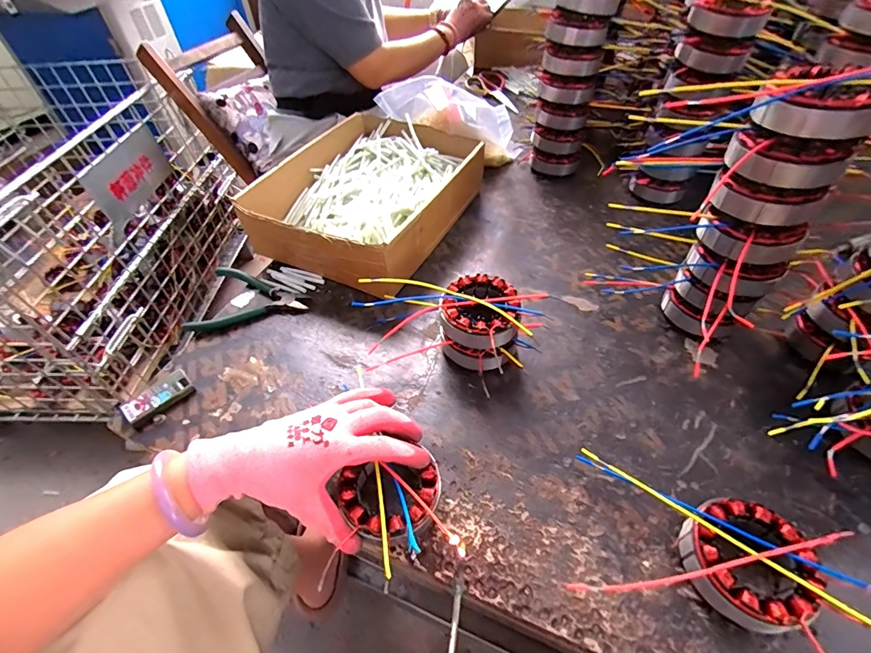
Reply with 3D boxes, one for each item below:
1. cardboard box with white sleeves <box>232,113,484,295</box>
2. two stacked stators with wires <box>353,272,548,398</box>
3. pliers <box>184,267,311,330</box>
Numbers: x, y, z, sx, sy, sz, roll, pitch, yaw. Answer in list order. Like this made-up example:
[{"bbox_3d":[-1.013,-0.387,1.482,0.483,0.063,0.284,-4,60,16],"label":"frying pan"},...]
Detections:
[{"bbox_3d":[-0.098,-0.204,0.641,0.251,0.092,0.325,21,53,20],"label":"cardboard box with white sleeves"},{"bbox_3d":[0.002,-0.006,0.475,0.217,0.078,0.105,14,51,15],"label":"two stacked stators with wires"},{"bbox_3d":[-0.242,-0.037,0.546,0.144,0.026,0.093,1,49,4],"label":"pliers"}]

